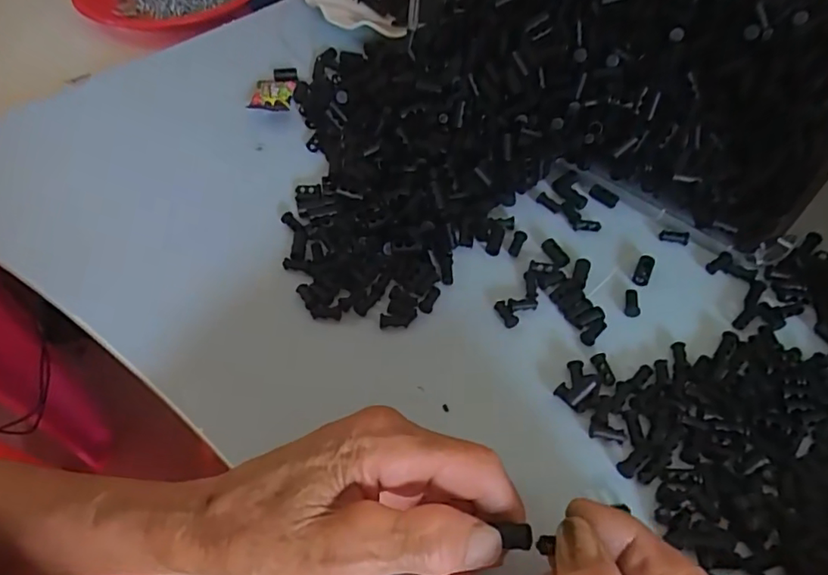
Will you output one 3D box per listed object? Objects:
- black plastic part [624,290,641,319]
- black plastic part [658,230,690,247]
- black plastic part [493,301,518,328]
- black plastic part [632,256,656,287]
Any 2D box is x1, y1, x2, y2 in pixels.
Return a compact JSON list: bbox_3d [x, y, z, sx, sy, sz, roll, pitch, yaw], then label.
[{"bbox_3d":[0.122,0.008,0.314,0.008,0.004,0.019,12,53,12],"label":"black plastic part"},{"bbox_3d":[0.159,-0.031,0.344,0.017,0.005,0.007,14,53,13],"label":"black plastic part"},{"bbox_3d":[0.051,0.015,0.313,0.007,0.004,0.017,-23,54,-16],"label":"black plastic part"},{"bbox_3d":[0.134,-0.010,0.329,0.009,0.004,0.020,21,68,18],"label":"black plastic part"}]

